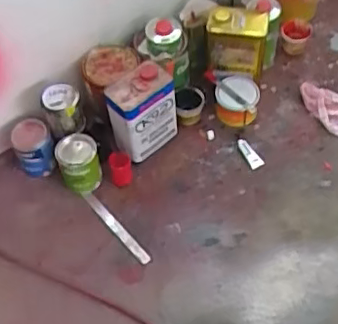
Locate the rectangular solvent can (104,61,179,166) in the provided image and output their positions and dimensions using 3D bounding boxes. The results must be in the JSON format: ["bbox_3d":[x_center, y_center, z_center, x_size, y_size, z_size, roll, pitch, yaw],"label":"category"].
[{"bbox_3d":[-0.079,-0.138,1.617,0.177,0.231,0.129,-34,60,-17],"label":"rectangular solvent can"}]

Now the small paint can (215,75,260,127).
[{"bbox_3d":[0.200,-0.179,1.711,0.136,0.091,0.153,9,57,10],"label":"small paint can"}]

